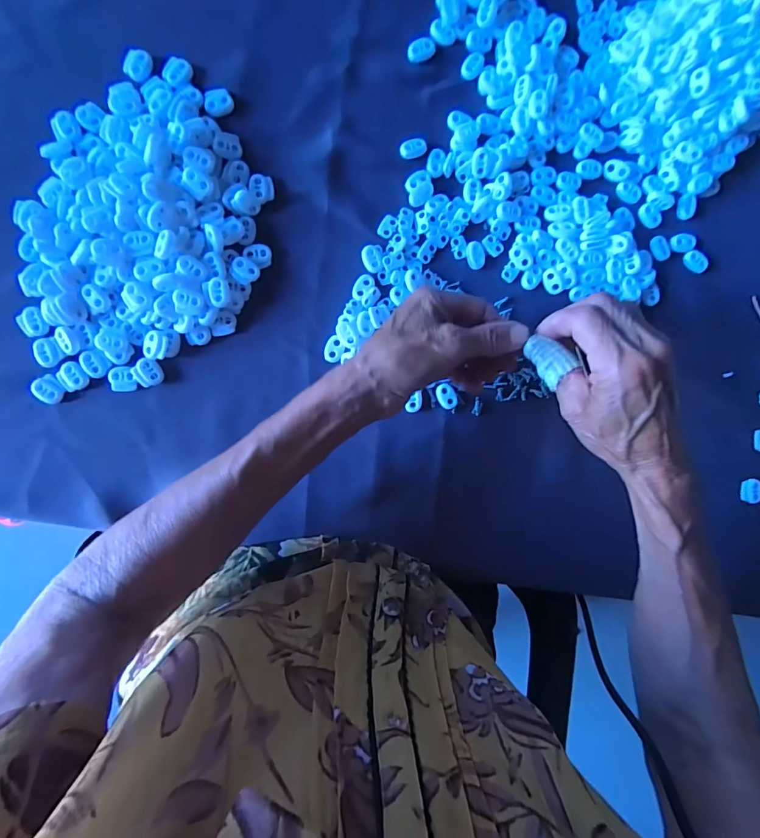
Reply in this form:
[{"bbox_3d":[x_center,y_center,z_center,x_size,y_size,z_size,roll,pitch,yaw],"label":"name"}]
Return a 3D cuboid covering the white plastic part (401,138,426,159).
[{"bbox_3d":[0.028,-0.223,0.355,0.023,0.007,0.013,-17,94,-5],"label":"white plastic part"}]

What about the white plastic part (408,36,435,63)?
[{"bbox_3d":[0.034,-0.304,0.353,0.023,0.005,0.016,-22,95,-4],"label":"white plastic part"}]

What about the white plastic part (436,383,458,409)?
[{"bbox_3d":[0.057,-0.019,0.364,0.016,0.004,0.021,-26,95,-4],"label":"white plastic part"}]

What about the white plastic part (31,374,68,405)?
[{"bbox_3d":[-0.254,-0.023,0.330,0.019,0.009,0.020,-43,96,-3],"label":"white plastic part"}]

